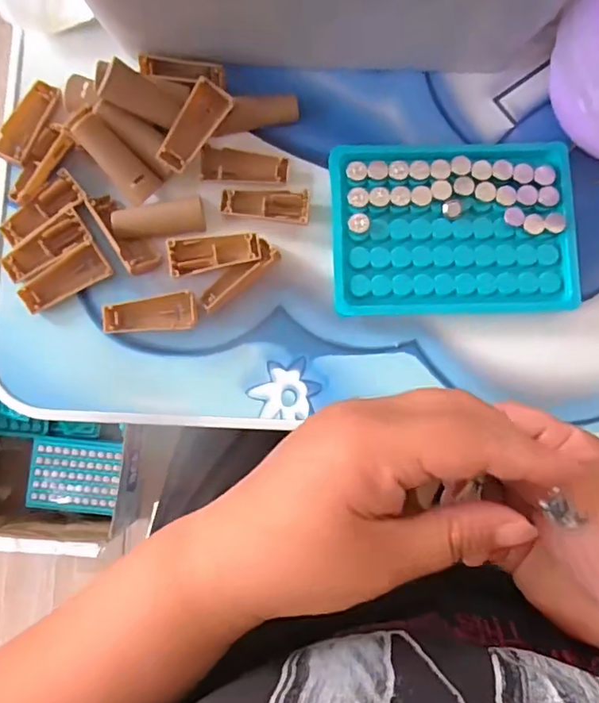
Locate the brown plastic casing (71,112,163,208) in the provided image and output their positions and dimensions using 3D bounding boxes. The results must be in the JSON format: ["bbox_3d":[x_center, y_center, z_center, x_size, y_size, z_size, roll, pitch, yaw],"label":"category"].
[{"bbox_3d":[-0.100,-0.105,0.296,0.020,0.005,0.051,-45,108,-4],"label":"brown plastic casing"}]

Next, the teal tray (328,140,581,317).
[{"bbox_3d":[0.084,-0.068,0.298,0.130,0.008,0.094,-1,84,-1],"label":"teal tray"}]

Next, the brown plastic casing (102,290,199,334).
[{"bbox_3d":[-0.081,-0.019,0.297,0.050,0.007,0.019,-10,85,-2],"label":"brown plastic casing"}]

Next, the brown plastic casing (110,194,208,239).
[{"bbox_3d":[-0.078,-0.074,0.301,0.049,0.007,0.020,-11,85,-2],"label":"brown plastic casing"}]

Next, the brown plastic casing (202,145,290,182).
[{"bbox_3d":[-0.031,-0.105,0.308,0.049,0.007,0.018,7,84,0],"label":"brown plastic casing"}]

